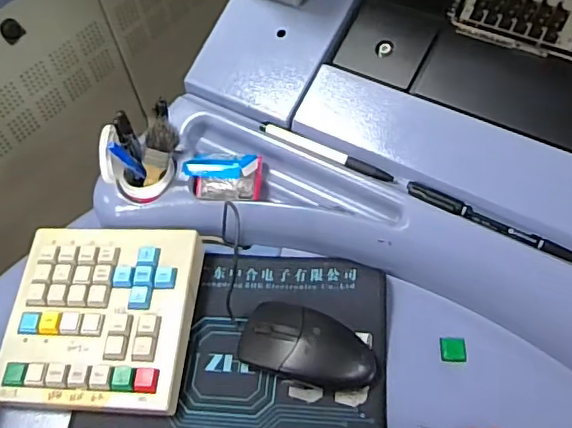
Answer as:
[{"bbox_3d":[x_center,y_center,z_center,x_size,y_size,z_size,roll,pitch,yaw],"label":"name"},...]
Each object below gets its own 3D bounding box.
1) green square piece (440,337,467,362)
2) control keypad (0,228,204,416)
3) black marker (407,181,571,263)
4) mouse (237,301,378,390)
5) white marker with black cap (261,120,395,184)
[{"bbox_3d":[0.142,0.115,0.483,0.020,0.007,0.019,-1,56,4],"label":"green square piece"},{"bbox_3d":[-0.162,0.085,0.494,0.158,0.029,0.158,3,56,6],"label":"control keypad"},{"bbox_3d":[0.165,0.005,0.464,0.141,0.007,0.012,26,61,20],"label":"black marker"},{"bbox_3d":[0.017,0.110,0.465,0.110,0.032,0.055,19,59,16],"label":"mouse"},{"bbox_3d":[0.036,-0.057,0.517,0.139,0.007,0.011,26,62,20],"label":"white marker with black cap"}]

